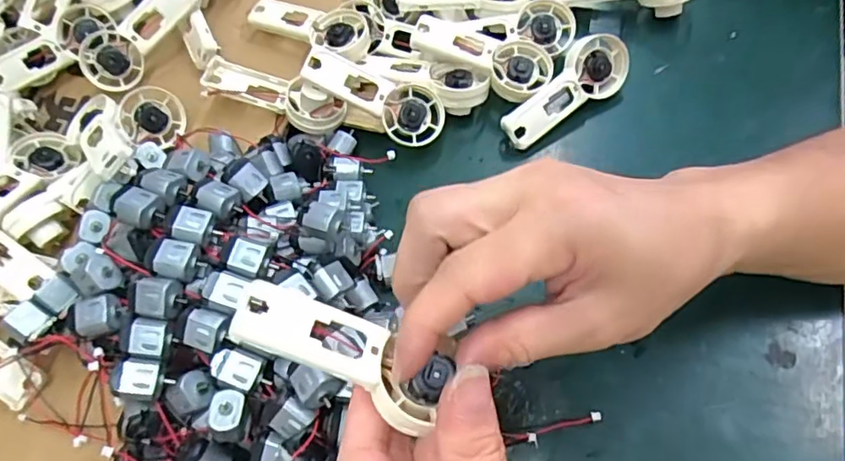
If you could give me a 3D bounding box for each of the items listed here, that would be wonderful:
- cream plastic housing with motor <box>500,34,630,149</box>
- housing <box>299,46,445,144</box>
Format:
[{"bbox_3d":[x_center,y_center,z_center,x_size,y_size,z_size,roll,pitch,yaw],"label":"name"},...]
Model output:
[{"bbox_3d":[0.091,-0.093,0.388,0.095,0.040,0.018,-35,24,-8],"label":"cream plastic housing with motor"},{"bbox_3d":[-0.030,-0.089,0.385,0.094,0.022,0.043,25,66,-12],"label":"housing"}]

